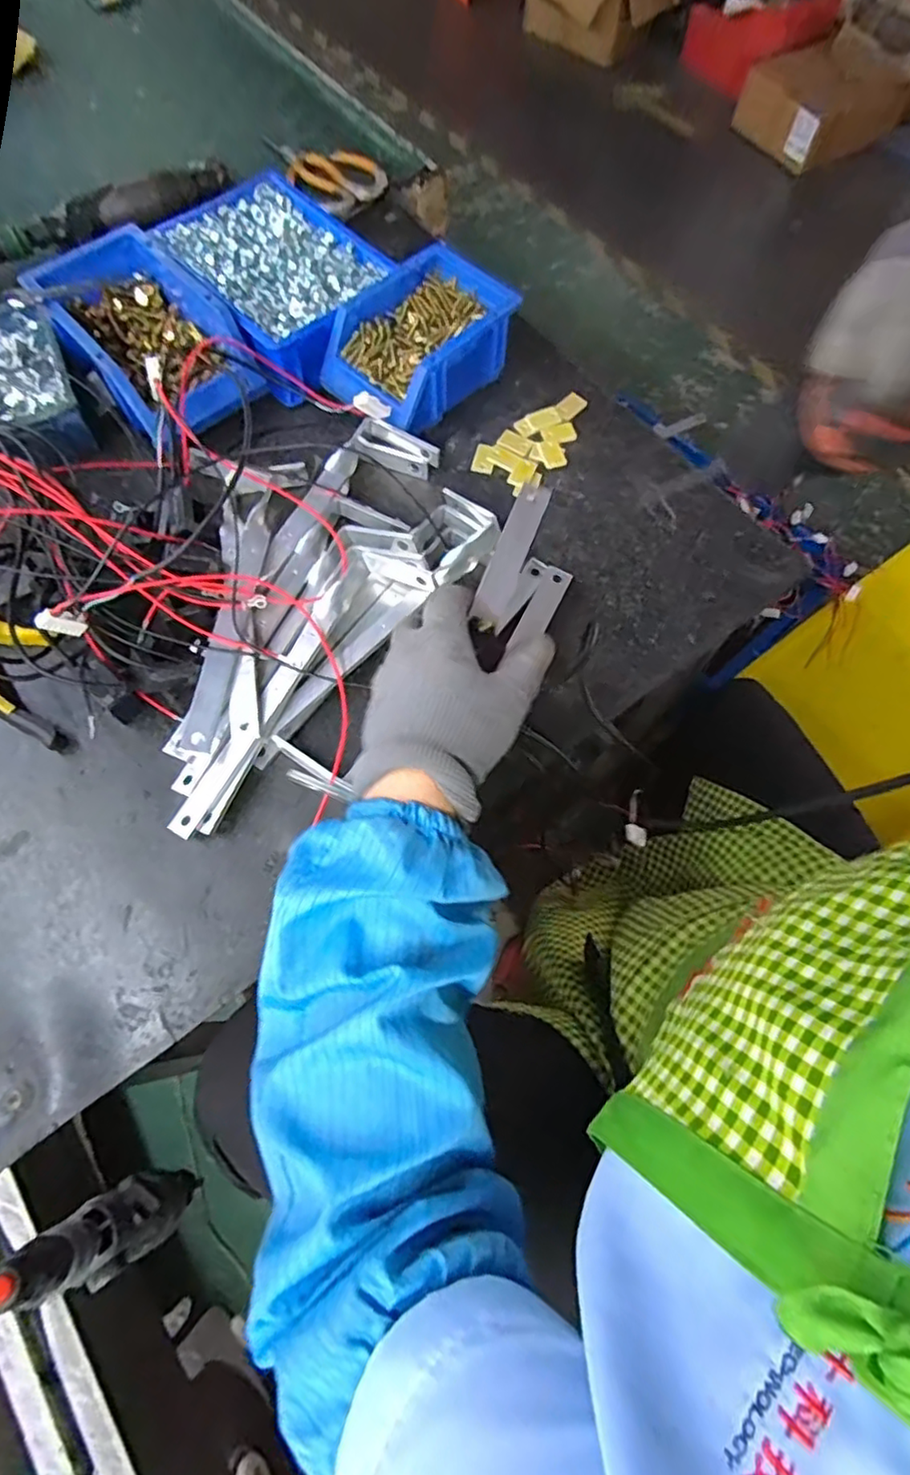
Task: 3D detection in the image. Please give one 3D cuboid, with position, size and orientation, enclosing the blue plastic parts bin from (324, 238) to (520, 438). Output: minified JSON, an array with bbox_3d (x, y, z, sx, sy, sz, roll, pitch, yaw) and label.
[{"bbox_3d":[-0.031,-0.341,0.550,0.118,0.069,0.152,41,73,14],"label":"blue plastic parts bin"}]

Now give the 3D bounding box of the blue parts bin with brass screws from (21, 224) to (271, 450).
[{"bbox_3d":[-0.261,-0.342,0.546,0.118,0.074,0.189,-38,74,-14],"label":"blue parts bin with brass screws"}]

